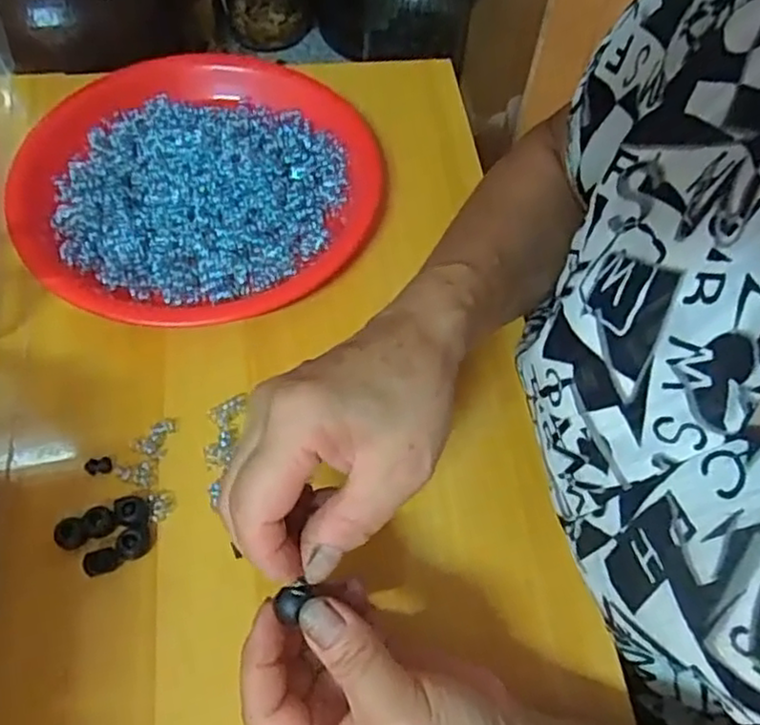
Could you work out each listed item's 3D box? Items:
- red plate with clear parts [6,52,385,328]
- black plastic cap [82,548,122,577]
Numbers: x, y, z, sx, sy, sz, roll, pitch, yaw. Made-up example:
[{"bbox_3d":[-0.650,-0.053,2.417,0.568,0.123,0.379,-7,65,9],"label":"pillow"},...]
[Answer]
[{"bbox_3d":[-0.111,-0.119,0.442,0.225,0.030,0.217,0,63,-1],"label":"red plate with clear parts"},{"bbox_3d":[-0.136,0.098,0.333,0.016,0.007,0.013,-15,65,-8],"label":"black plastic cap"}]

